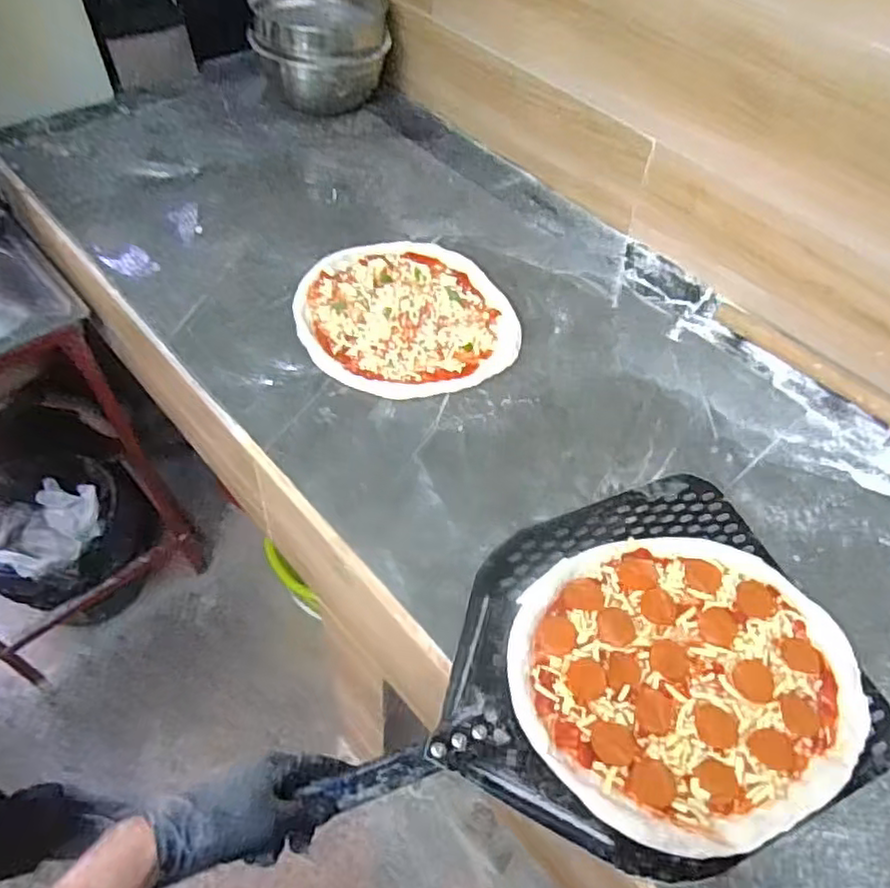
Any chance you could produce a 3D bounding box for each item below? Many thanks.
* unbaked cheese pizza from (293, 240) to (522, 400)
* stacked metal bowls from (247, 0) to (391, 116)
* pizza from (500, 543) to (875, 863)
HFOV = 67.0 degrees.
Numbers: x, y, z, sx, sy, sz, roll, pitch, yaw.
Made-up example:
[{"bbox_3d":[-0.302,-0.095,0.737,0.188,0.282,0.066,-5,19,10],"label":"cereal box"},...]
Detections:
[{"bbox_3d":[-0.057,-0.187,0.950,0.287,0.010,0.308,3,53,-4],"label":"unbaked cheese pizza"},{"bbox_3d":[-0.231,-0.740,1.261,0.241,0.167,0.241,3,53,-4],"label":"stacked metal bowls"},{"bbox_3d":[0.237,0.223,0.657,0.328,0.016,0.283,-15,56,-16],"label":"pizza"}]

